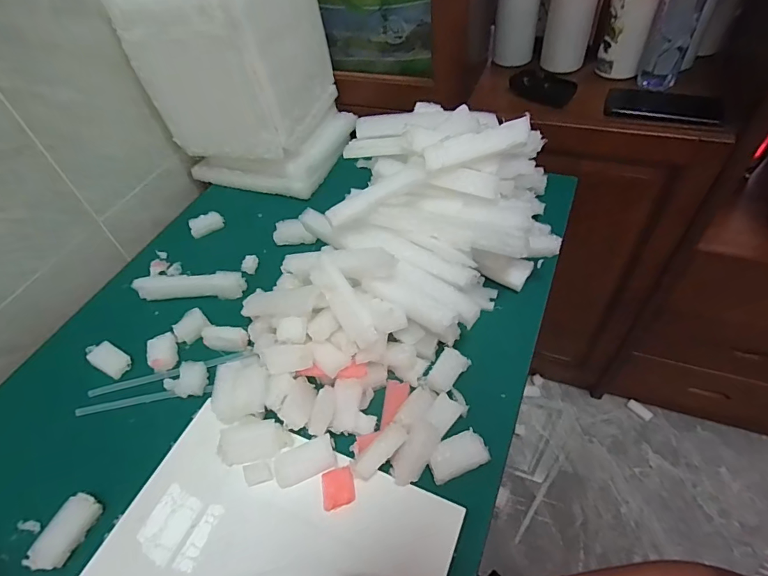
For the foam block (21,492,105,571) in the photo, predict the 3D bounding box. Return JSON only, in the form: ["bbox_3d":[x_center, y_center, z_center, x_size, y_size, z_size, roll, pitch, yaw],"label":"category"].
[{"bbox_3d":[-0.296,0.225,0.402,0.027,0.020,0.062,17,54,20],"label":"foam block"}]

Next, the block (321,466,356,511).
[{"bbox_3d":[-0.043,0.185,0.404,0.030,0.004,0.033,-13,50,-4],"label":"block"}]

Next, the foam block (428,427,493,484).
[{"bbox_3d":[0.072,0.161,0.418,0.058,0.019,0.031,-20,51,-10],"label":"foam block"}]

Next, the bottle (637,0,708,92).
[{"bbox_3d":[0.457,-0.410,0.677,0.062,0.184,0.057,31,60,28],"label":"bottle"}]

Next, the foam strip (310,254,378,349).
[{"bbox_3d":[-0.042,0.015,0.462,0.026,0.021,0.106,-30,85,-19],"label":"foam strip"}]

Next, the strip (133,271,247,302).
[{"bbox_3d":[-0.268,-0.003,0.599,0.153,0.021,0.032,-2,50,5],"label":"strip"}]

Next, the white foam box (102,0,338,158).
[{"bbox_3d":[-0.223,-0.353,0.655,0.219,0.230,0.175,8,51,13],"label":"white foam box"}]

